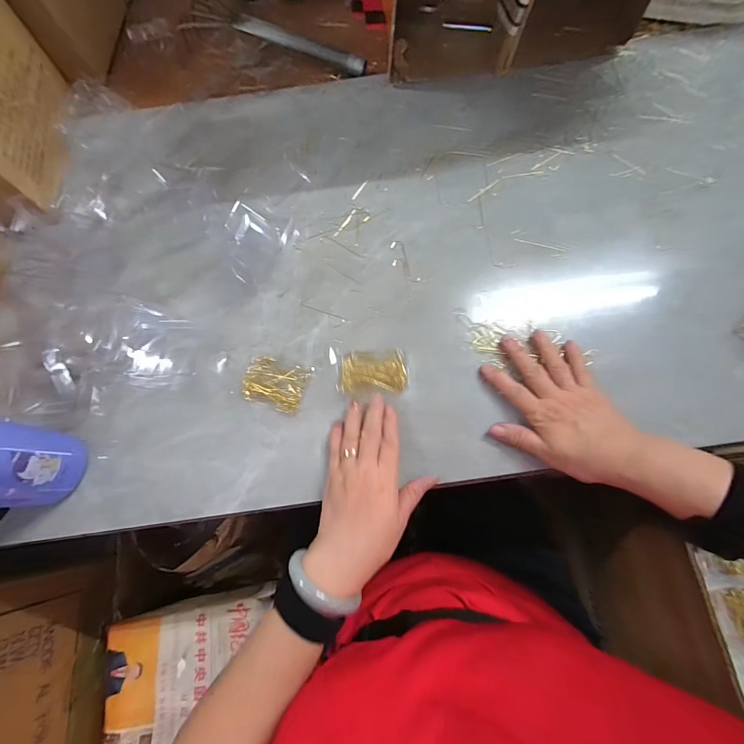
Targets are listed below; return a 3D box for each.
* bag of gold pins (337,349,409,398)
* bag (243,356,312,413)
[{"bbox_3d":[0.001,0.000,0.394,0.076,0.008,0.052,-3,72,1],"label":"bag of gold pins"},{"bbox_3d":[-0.108,0.011,0.395,0.070,0.016,0.051,17,73,7],"label":"bag"}]

